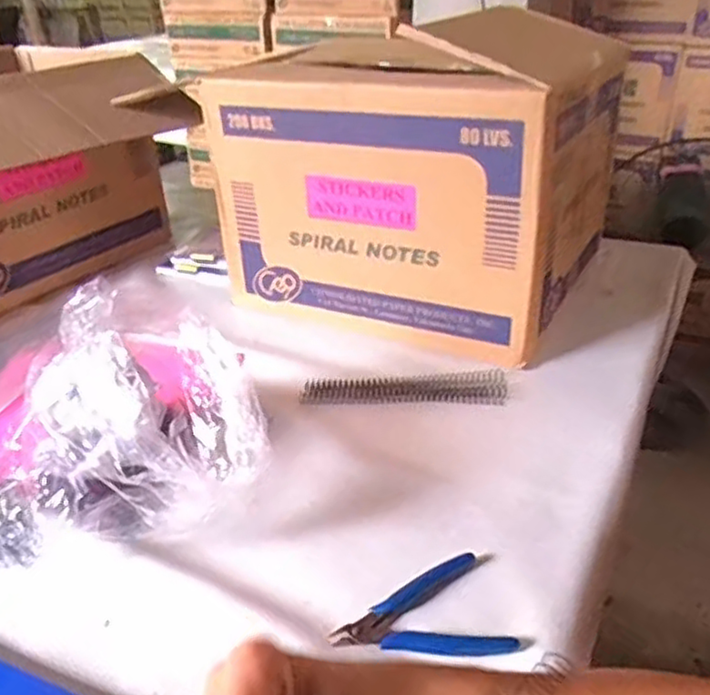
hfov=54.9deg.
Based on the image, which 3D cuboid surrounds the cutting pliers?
[{"bbox_3d":[0.043,0.192,0.485,0.118,0.009,0.086,-9,32,-11],"label":"cutting pliers"}]

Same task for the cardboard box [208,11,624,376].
[{"bbox_3d":[0.079,-0.217,0.864,0.404,0.307,0.317,15,36,27],"label":"cardboard box"}]

